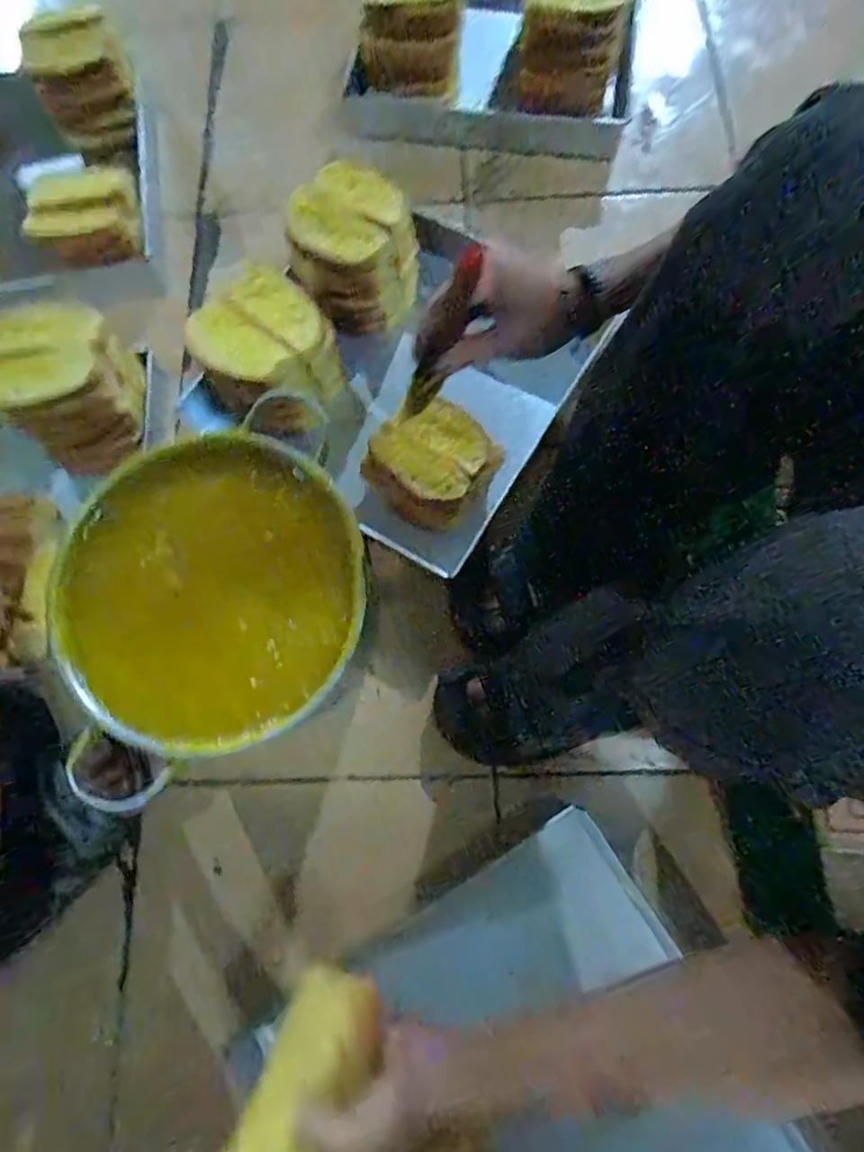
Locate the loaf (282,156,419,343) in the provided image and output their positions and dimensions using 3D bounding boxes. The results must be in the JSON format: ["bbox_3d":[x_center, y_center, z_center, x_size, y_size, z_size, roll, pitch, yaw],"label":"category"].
[{"bbox_3d":[-0.095,-0.402,0.719,0.151,0.124,0.153,0,75,2],"label":"loaf"}]

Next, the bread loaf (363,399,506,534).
[{"bbox_3d":[-0.004,-0.132,0.692,0.133,0.079,0.134,0,75,2],"label":"bread loaf"}]

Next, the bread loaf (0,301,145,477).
[{"bbox_3d":[-0.434,-0.228,0.695,0.147,0.144,0.138,-31,76,-6],"label":"bread loaf"}]

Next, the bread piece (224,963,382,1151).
[{"bbox_3d":[-0.084,0.334,0.374,0.062,0.048,0.130,26,62,9],"label":"bread piece"}]

